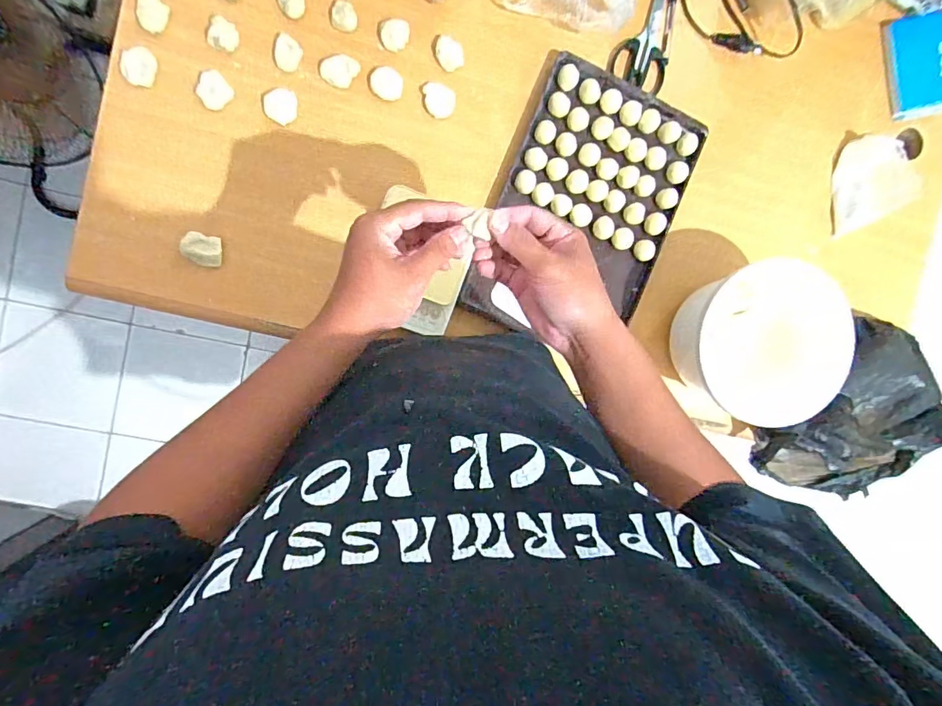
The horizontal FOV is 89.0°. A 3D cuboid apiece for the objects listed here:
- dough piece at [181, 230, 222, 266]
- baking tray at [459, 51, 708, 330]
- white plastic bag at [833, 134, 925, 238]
[{"bbox_3d":[-0.336,-0.130,0.600,0.038,0.029,0.037,0,93,-8],"label":"dough piece"},{"bbox_3d":[0.162,-0.196,0.674,0.250,0.027,0.370,22,90,-8],"label":"baking tray"},{"bbox_3d":[0.582,-0.252,0.697,0.071,0.074,0.140,-9,94,-7],"label":"white plastic bag"}]

